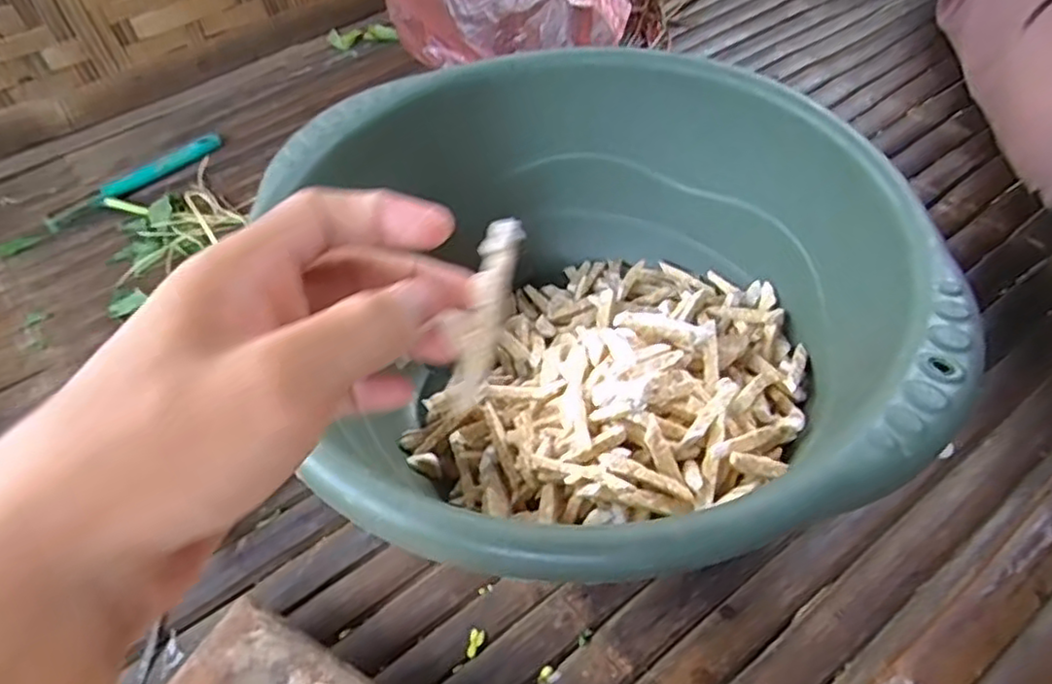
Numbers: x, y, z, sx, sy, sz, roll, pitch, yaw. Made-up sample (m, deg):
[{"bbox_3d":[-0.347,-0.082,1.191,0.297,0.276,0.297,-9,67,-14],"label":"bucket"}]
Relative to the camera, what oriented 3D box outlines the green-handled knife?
[{"bbox_3d":[-0.374,-0.158,0.655,0.173,0.011,0.032,-36,56,-21],"label":"green-handled knife"}]

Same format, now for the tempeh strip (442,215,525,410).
[{"bbox_3d":[-0.013,-0.010,0.224,0.009,0.015,0.063,13,89,16],"label":"tempeh strip"}]

